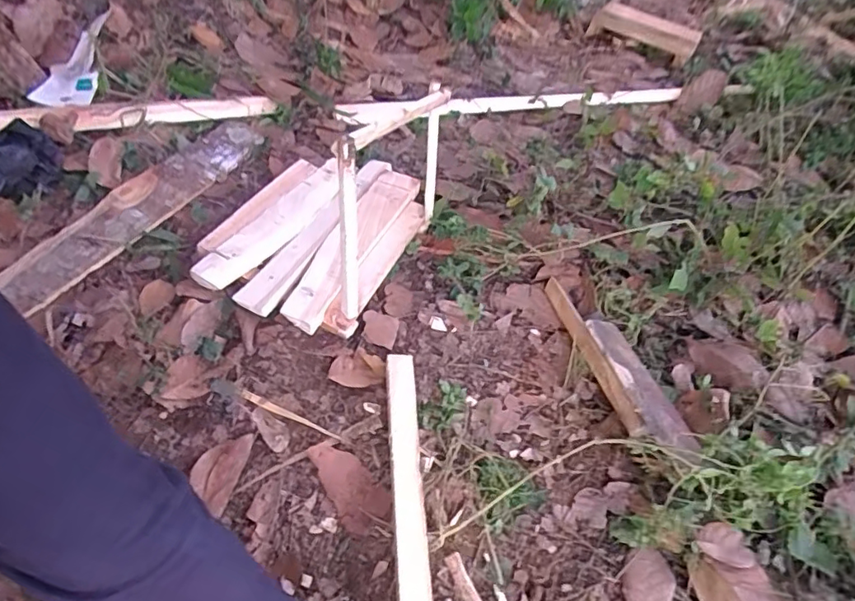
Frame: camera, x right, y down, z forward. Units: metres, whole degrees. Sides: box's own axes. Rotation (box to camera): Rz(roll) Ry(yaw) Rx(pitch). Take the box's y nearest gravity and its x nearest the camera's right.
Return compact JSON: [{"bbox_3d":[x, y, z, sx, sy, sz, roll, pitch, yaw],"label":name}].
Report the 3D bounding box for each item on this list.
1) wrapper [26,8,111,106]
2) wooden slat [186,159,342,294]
[{"bbox_3d":[-0.639,-0.441,0.985,0.123,0.054,0.271,-5,50,-16],"label":"wrapper"},{"bbox_3d":[-0.228,-0.131,0.862,0.073,0.023,0.338,27,49,12],"label":"wooden slat"}]

